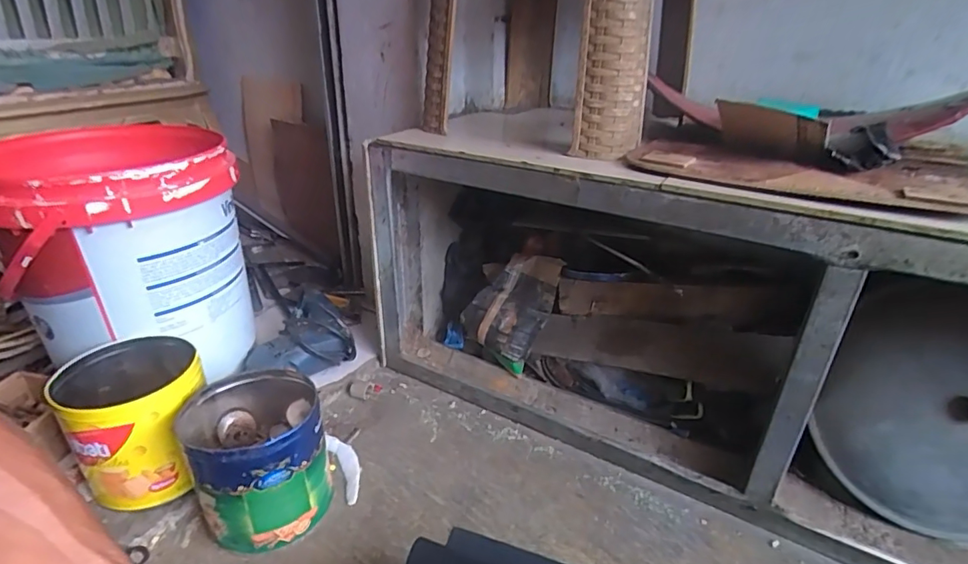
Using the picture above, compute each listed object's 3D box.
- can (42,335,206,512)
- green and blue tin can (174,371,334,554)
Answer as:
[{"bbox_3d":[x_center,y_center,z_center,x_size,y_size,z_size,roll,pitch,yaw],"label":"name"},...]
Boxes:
[{"bbox_3d":[-0.428,0.171,0.637,0.146,0.147,0.143,-15,32,-28],"label":"can"},{"bbox_3d":[-0.272,0.208,0.618,0.144,0.147,0.167,-20,35,-36],"label":"green and blue tin can"}]

